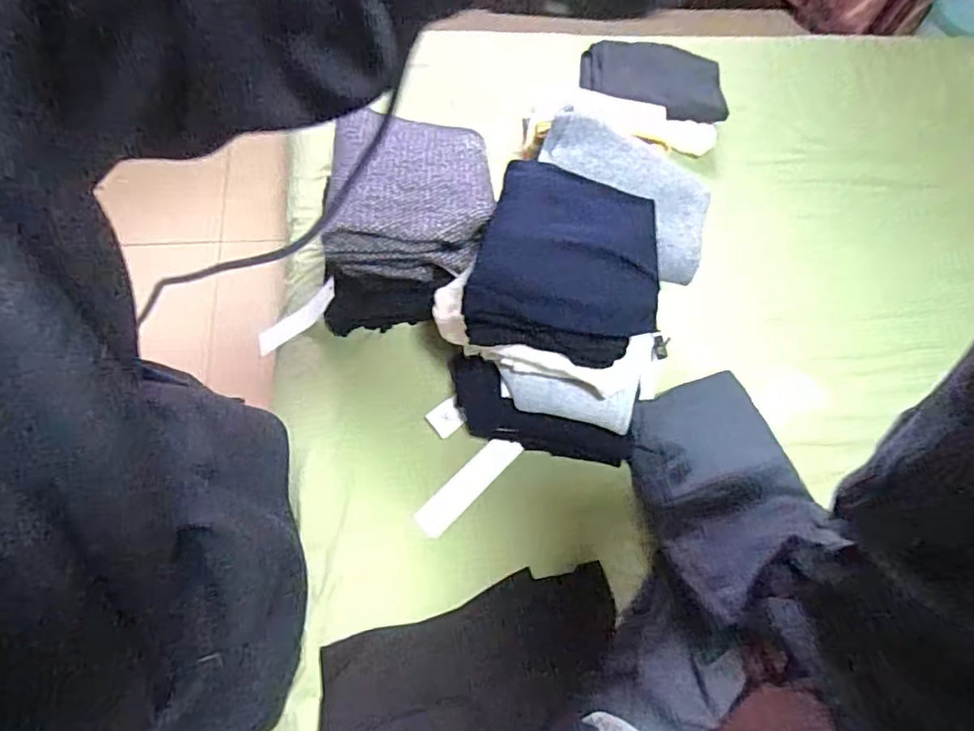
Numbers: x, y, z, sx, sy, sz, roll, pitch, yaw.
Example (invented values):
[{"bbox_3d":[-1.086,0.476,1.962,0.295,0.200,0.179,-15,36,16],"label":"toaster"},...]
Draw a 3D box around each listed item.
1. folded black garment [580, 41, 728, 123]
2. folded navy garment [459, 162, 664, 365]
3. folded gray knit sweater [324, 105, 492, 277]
[{"bbox_3d":[0.335,-0.581,1.155,0.296,0.040,0.177,15,67,2],"label":"folded black garment"},{"bbox_3d":[0.108,-0.145,0.790,0.239,0.080,0.262,11,71,0],"label":"folded navy garment"},{"bbox_3d":[-0.117,-0.271,0.899,0.238,0.100,0.250,-2,67,-5],"label":"folded gray knit sweater"}]

